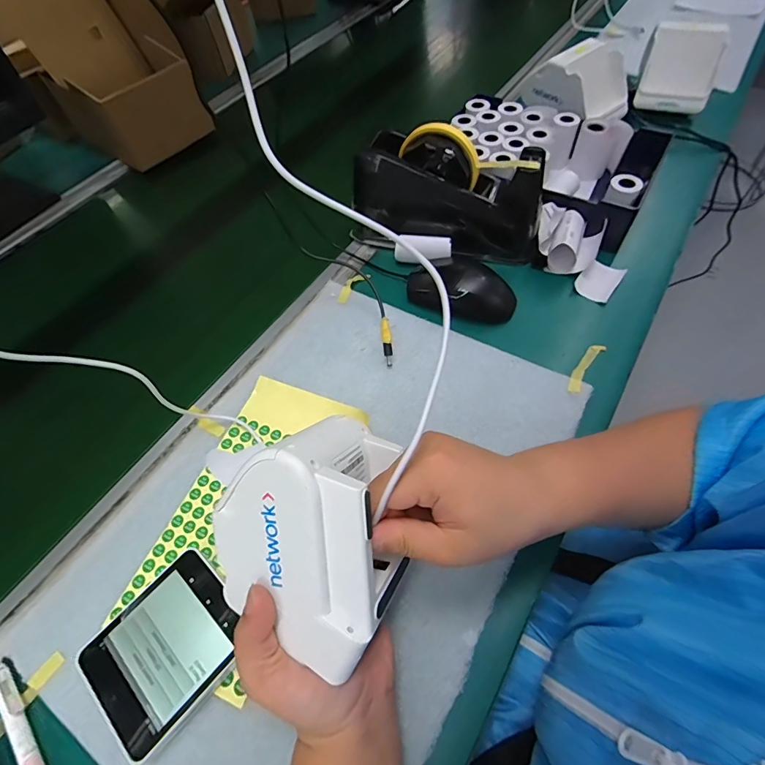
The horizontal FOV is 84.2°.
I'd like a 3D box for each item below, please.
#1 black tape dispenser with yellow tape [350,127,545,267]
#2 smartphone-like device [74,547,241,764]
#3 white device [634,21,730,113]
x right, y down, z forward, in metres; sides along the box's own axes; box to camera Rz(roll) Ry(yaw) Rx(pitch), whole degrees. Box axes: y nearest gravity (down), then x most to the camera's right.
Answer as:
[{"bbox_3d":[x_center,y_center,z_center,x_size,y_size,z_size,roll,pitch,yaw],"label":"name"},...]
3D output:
[{"bbox_3d":[0.074,-0.205,0.461,0.203,0.102,0.066,15,60,13],"label":"black tape dispenser with yellow tape"},{"bbox_3d":[-0.145,0.179,0.290,0.083,0.016,0.096,36,66,23],"label":"smartphone-like device"},{"bbox_3d":[0.418,-0.438,0.594,0.097,0.086,0.070,21,62,16],"label":"white device"}]

